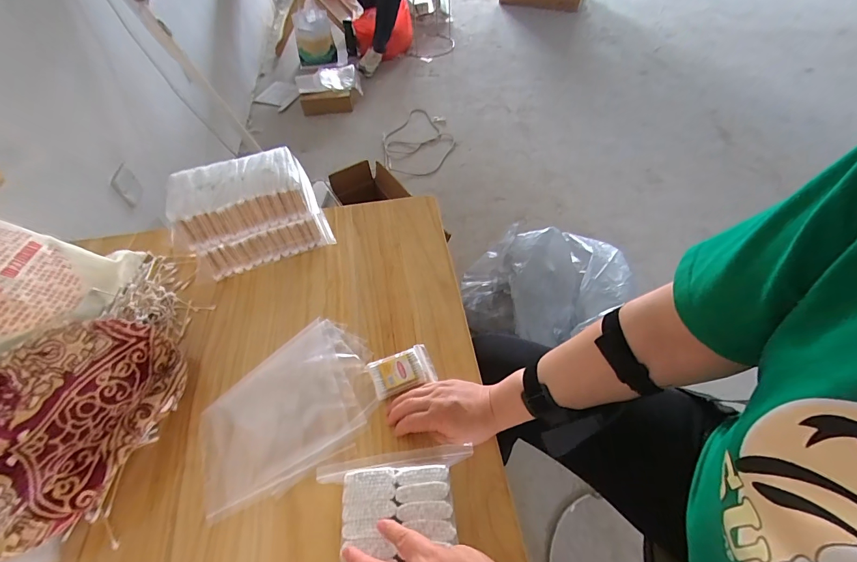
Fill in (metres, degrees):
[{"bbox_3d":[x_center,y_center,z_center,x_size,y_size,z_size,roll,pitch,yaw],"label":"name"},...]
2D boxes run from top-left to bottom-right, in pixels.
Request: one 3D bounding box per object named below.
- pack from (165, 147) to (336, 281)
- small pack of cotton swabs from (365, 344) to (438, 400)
[{"bbox_3d":[-0.304,-0.118,0.670,0.221,0.169,0.117,-15,53,-8],"label":"pack"},{"bbox_3d":[-0.039,0.129,0.547,0.088,0.017,0.060,-17,53,-9],"label":"small pack of cotton swabs"}]

